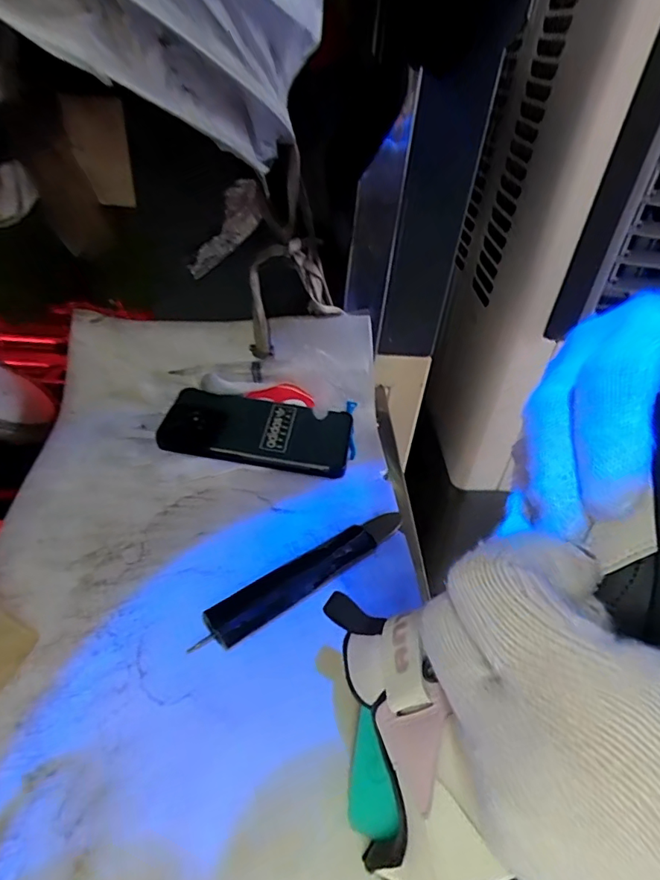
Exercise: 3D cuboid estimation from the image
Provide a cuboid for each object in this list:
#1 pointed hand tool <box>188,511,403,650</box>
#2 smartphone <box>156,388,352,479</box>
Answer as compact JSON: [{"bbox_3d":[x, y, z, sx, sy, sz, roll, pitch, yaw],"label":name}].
[{"bbox_3d":[-0.013,0.092,0.362,0.173,0.015,0.027,-24,48,-34],"label":"pointed hand tool"},{"bbox_3d":[-0.065,-0.010,0.464,0.163,0.010,0.081,7,45,2],"label":"smartphone"}]

